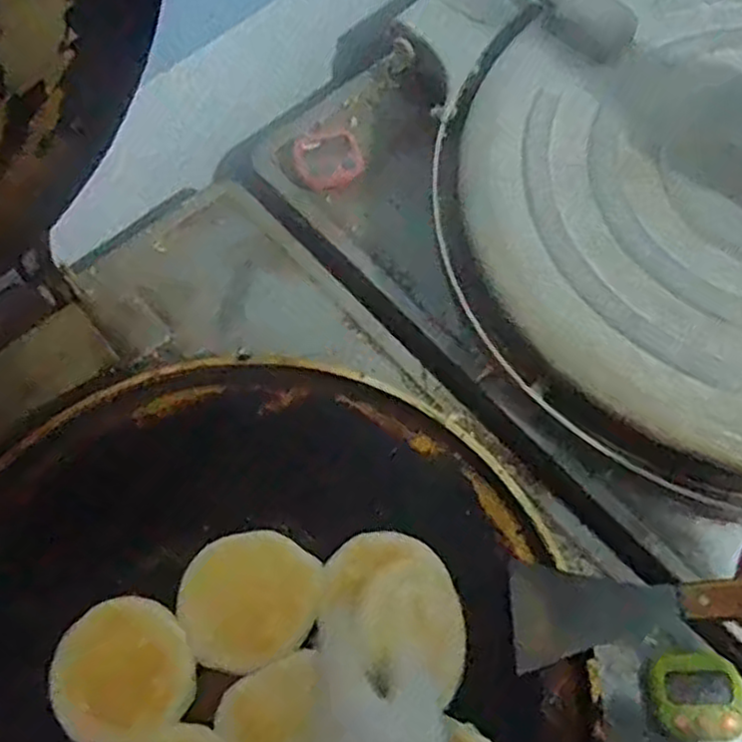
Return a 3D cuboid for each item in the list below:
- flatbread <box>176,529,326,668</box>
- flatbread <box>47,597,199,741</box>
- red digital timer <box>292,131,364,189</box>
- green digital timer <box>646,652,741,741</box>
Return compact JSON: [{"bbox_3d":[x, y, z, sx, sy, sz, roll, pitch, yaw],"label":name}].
[{"bbox_3d":[-0.096,0.180,0.574,0.112,0.007,0.100,-14,66,-3],"label":"flatbread"},{"bbox_3d":[-0.192,0.229,0.552,0.104,0.013,0.099,-26,67,-9],"label":"flatbread"},{"bbox_3d":[-0.046,-0.230,0.785,0.069,0.023,0.066,-16,66,-4],"label":"red digital timer"},{"bbox_3d":[0.257,0.256,0.565,0.073,0.027,0.062,-1,66,2],"label":"green digital timer"}]

